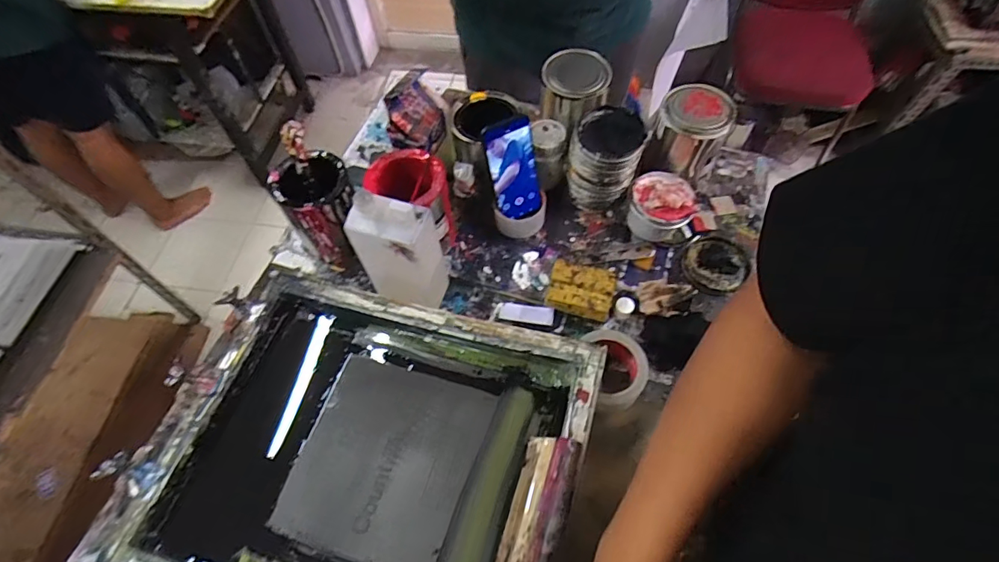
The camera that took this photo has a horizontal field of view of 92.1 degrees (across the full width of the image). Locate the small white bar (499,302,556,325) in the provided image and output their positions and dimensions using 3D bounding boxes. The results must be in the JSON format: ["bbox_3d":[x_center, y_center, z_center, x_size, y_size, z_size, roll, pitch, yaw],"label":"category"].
[{"bbox_3d":[0.041,0.048,0.722,0.081,0.006,0.028,9,82,13],"label":"small white bar"}]

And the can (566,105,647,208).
[{"bbox_3d":[0.161,-0.188,0.745,0.104,0.128,0.096,17,62,11],"label":"can"}]

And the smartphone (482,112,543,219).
[{"bbox_3d":[0.022,-0.163,0.710,0.072,0.154,0.015,-22,42,-10],"label":"smartphone"}]

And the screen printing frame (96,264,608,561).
[{"bbox_3d":[-0.168,0.207,0.590,0.511,0.088,0.395,12,62,17],"label":"screen printing frame"}]

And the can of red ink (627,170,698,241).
[{"bbox_3d":[0.255,-0.119,0.767,0.096,0.069,0.095,-1,60,1],"label":"can of red ink"}]

